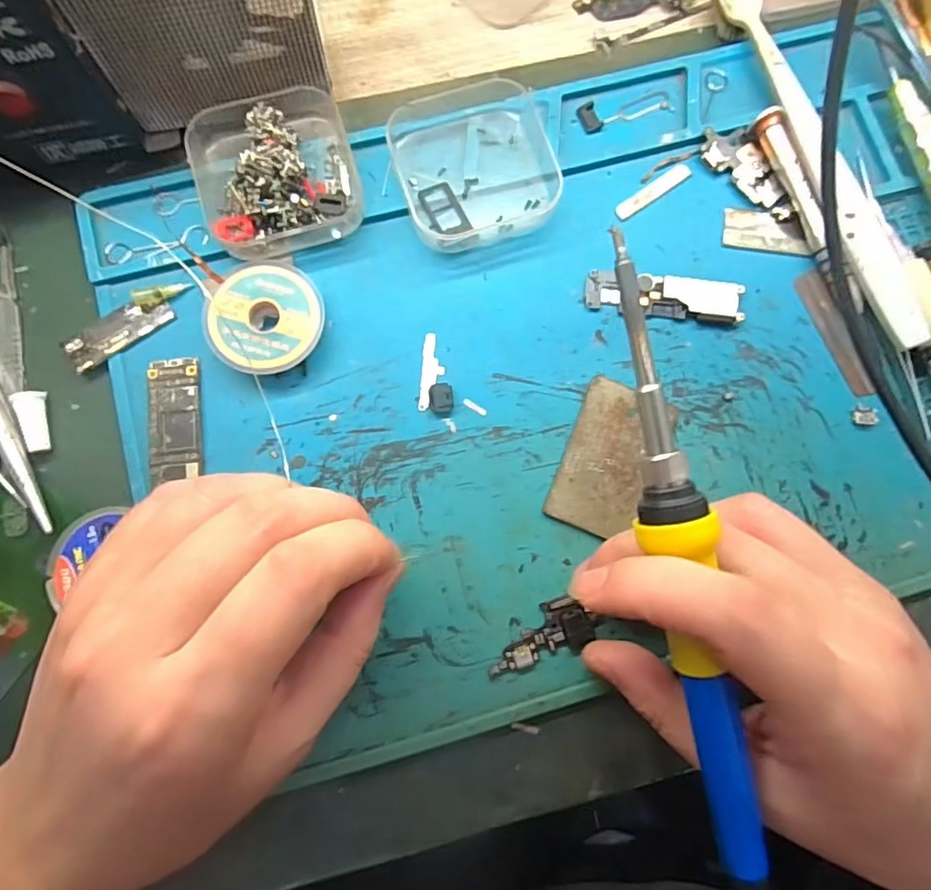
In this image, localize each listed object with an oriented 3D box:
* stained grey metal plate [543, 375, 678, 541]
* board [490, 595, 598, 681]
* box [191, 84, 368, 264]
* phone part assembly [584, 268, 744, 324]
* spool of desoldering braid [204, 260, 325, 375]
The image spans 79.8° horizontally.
[{"bbox_3d":[0.057,0.006,0.221,0.035,0.004,0.060,23,81,3],"label":"stained grey metal plate"},{"bbox_3d":[0.028,0.073,0.208,0.042,0.004,0.019,-30,82,-4],"label":"board"},{"bbox_3d":[-0.077,-0.113,0.227,0.061,0.025,0.066,-18,81,-4],"label":"box"},{"bbox_3d":[0.083,-0.062,0.233,0.065,0.004,0.017,7,81,0],"label":"phone part assembly"},{"bbox_3d":[-0.079,-0.049,0.222,0.044,0.013,0.044,0,81,-1],"label":"spool of desoldering braid"}]

